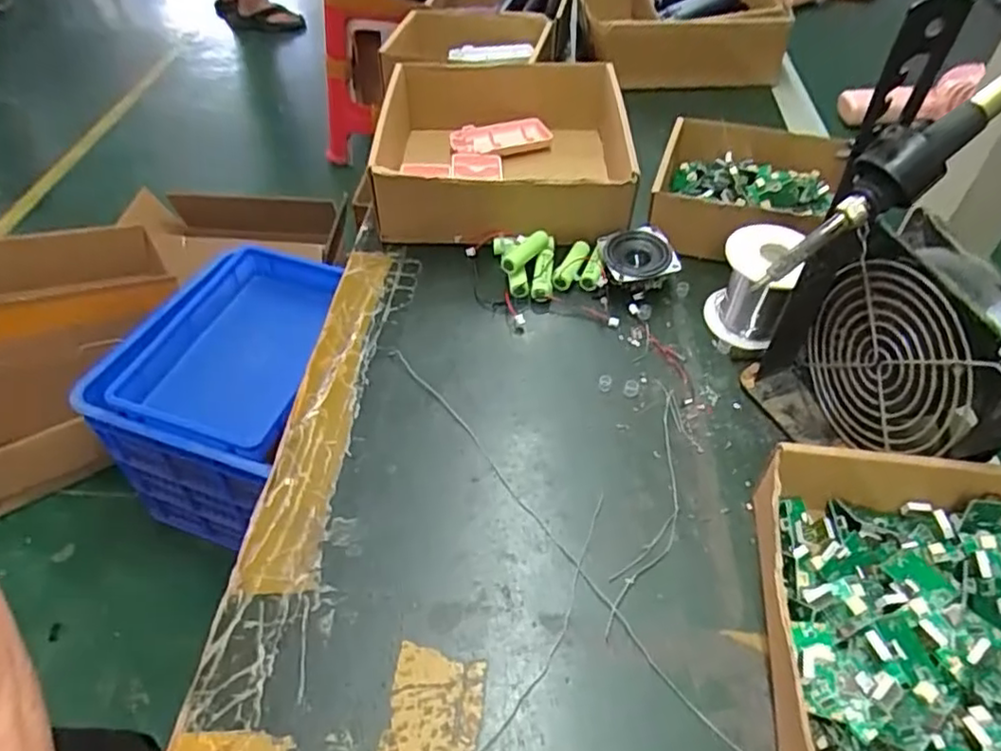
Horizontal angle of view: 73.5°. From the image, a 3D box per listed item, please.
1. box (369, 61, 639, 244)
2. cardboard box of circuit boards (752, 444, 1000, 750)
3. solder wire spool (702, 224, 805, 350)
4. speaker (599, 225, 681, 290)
[{"bbox_3d":[-0.002,-0.208,0.612,0.211,0.074,0.222,0,48,0],"label":"box"},{"bbox_3d":[0.199,0.120,0.315,0.146,0.053,0.173,7,48,7],"label":"cardboard box of circuit boards"},{"bbox_3d":[0.176,-0.063,0.470,0.049,0.073,0.049,15,49,14],"label":"solder wire spool"},{"bbox_3d":[0.106,-0.089,0.524,0.054,0.029,0.054,-10,48,-9],"label":"speaker"}]

